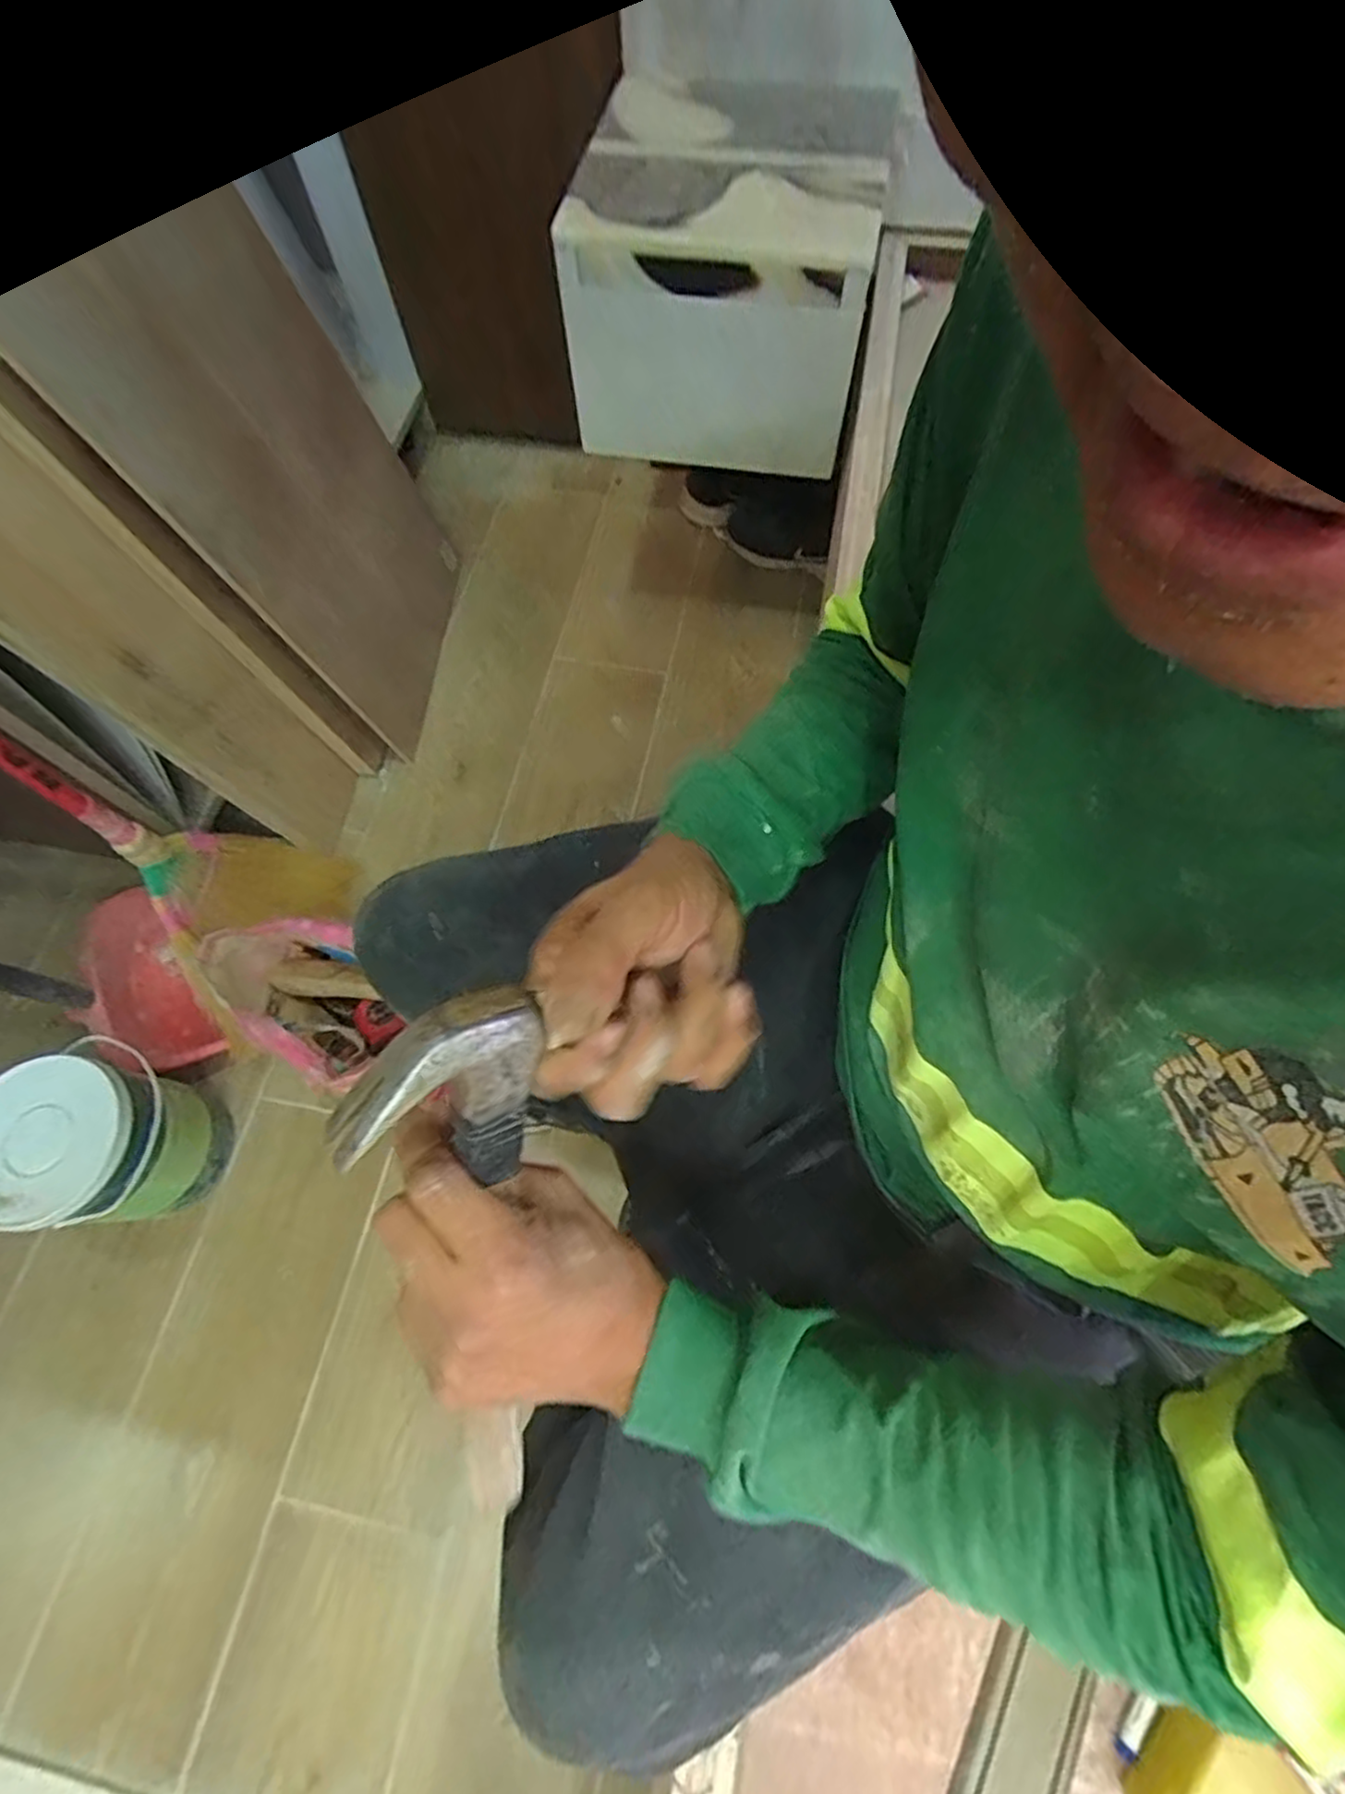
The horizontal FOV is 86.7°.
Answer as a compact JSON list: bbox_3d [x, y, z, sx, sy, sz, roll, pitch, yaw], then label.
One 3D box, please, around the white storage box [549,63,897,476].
[{"bbox_3d":[0.058,-0.799,0.931,0.364,0.249,0.308,5,67,4],"label":"white storage box"}]

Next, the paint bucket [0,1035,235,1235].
[{"bbox_3d":[-0.656,0.291,0.834,0.179,0.235,0.170,-1,68,2],"label":"paint bucket"}]

